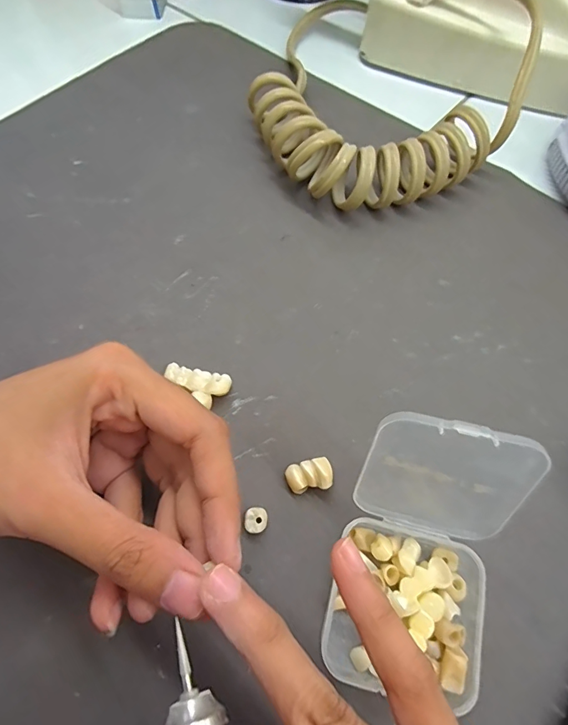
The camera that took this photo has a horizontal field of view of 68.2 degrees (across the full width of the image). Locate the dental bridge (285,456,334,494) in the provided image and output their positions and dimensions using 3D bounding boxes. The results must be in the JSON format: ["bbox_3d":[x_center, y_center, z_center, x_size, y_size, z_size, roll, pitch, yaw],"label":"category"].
[{"bbox_3d":[0.012,0.051,0.188,0.020,0.006,0.014,-12,66,-6],"label":"dental bridge"}]

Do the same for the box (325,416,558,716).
[{"bbox_3d":[0.051,0.073,0.147,0.059,0.065,0.089,13,66,5],"label":"box"}]

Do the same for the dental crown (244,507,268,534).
[{"bbox_3d":[-0.012,0.068,0.180,0.010,0.006,0.010,0,65,-1],"label":"dental crown"}]

